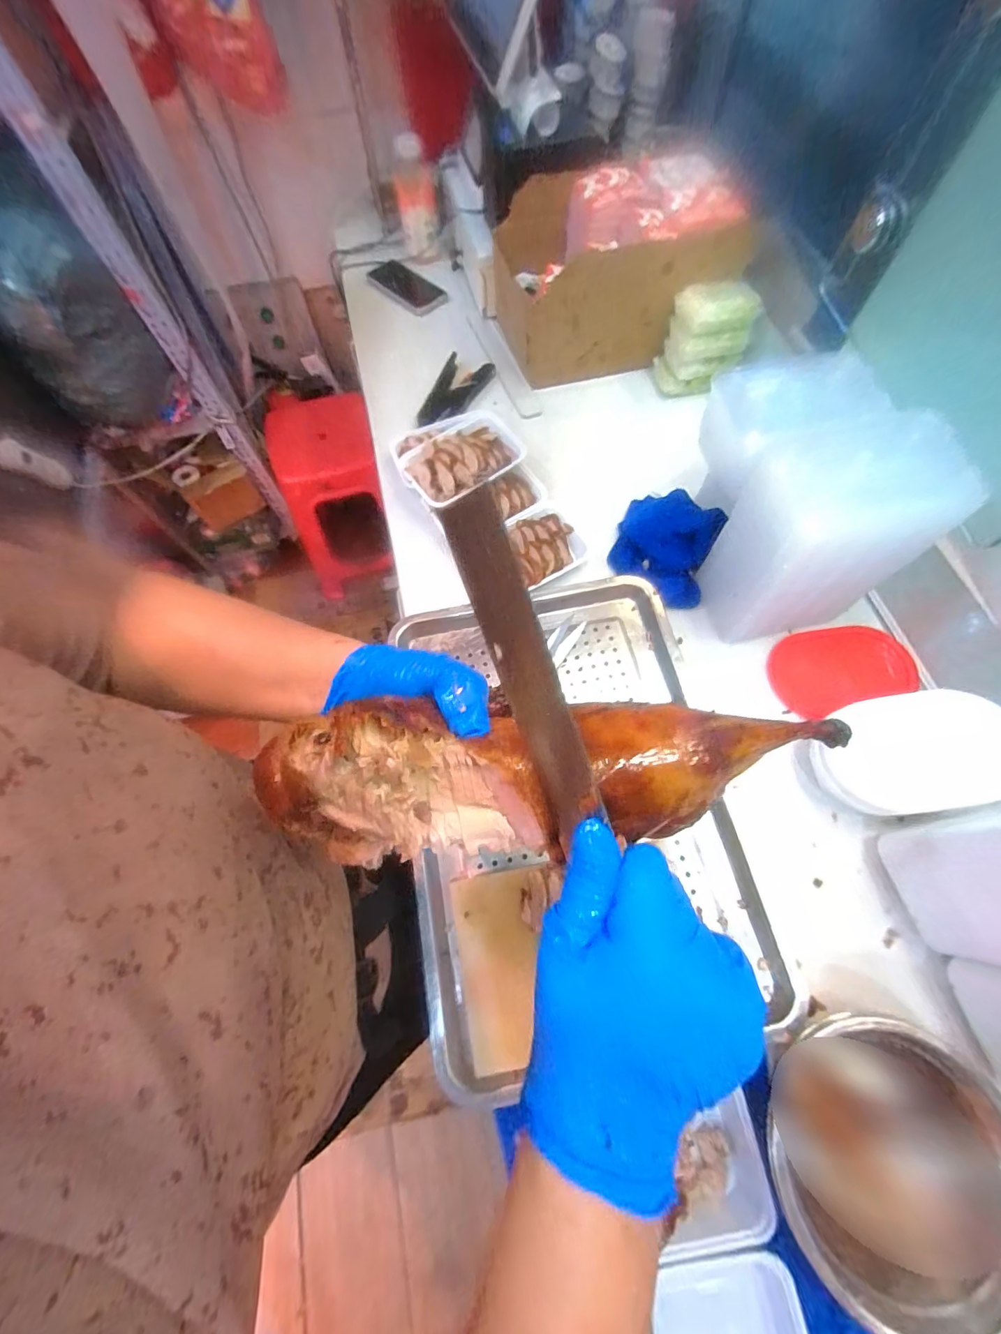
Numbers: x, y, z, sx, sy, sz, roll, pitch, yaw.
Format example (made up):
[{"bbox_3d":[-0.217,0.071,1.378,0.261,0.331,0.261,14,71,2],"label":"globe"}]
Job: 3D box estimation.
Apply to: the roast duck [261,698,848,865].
[{"bbox_3d":[0.024,0.052,0.230,0.283,0.059,0.072,-4,67,-4],"label":"roast duck"}]

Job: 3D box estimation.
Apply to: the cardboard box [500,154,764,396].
[{"bbox_3d":[0.170,-0.630,0.757,0.349,0.194,0.215,-8,67,-1],"label":"cardboard box"}]

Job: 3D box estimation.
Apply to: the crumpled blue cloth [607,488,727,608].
[{"bbox_3d":[0.222,-0.167,0.625,0.134,0.078,0.135,23,70,11],"label":"crumpled blue cloth"}]

